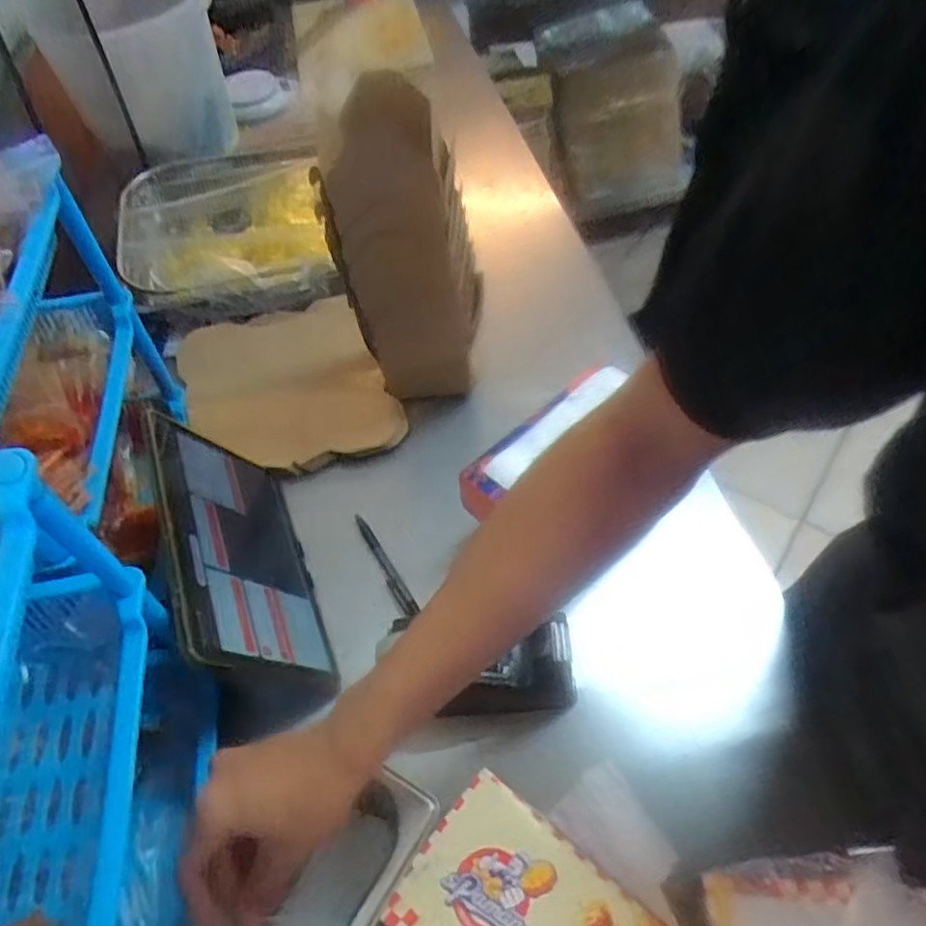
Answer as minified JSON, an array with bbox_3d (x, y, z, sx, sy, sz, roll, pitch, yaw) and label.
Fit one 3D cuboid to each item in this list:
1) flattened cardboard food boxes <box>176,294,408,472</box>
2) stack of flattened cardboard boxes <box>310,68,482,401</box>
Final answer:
[{"bbox_3d":[-0.209,-0.092,0.819,0.219,0.034,0.243,-20,55,-9],"label":"flattened cardboard food boxes"},{"bbox_3d":[-0.050,-0.174,0.678,0.131,0.340,0.063,-12,54,-4],"label":"stack of flattened cardboard boxes"}]

